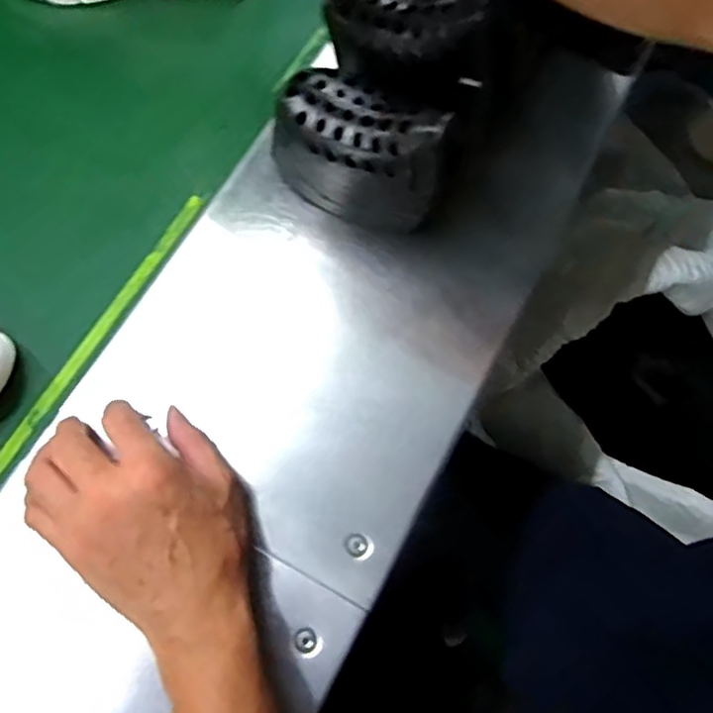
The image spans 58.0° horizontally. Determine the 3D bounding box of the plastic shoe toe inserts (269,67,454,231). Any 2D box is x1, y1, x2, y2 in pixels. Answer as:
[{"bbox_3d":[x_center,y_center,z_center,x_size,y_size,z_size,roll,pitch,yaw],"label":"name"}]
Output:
[{"bbox_3d":[0.000,-0.137,0.428,0.131,0.096,0.059,34,73,10],"label":"plastic shoe toe inserts"}]

